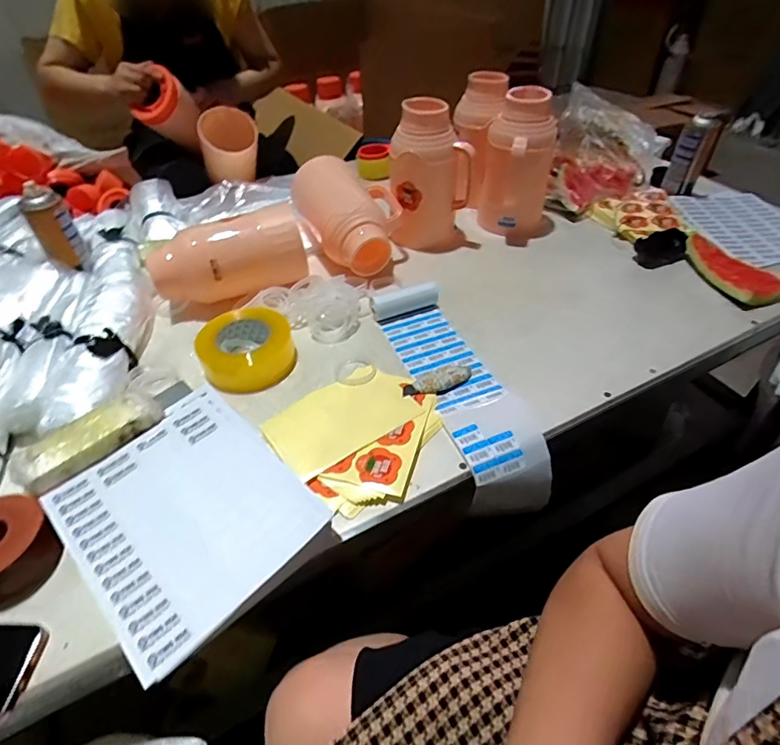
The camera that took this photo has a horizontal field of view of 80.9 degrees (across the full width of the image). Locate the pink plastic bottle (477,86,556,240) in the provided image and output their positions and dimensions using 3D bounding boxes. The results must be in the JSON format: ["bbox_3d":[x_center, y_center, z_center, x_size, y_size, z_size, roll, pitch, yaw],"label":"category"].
[{"bbox_3d":[0.257,-0.416,0.926,0.137,0.248,0.133,10,46,12],"label":"pink plastic bottle"}]

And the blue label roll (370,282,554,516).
[{"bbox_3d":[0.096,0.023,0.699,0.117,0.114,0.379,-17,47,-14],"label":"blue label roll"}]

